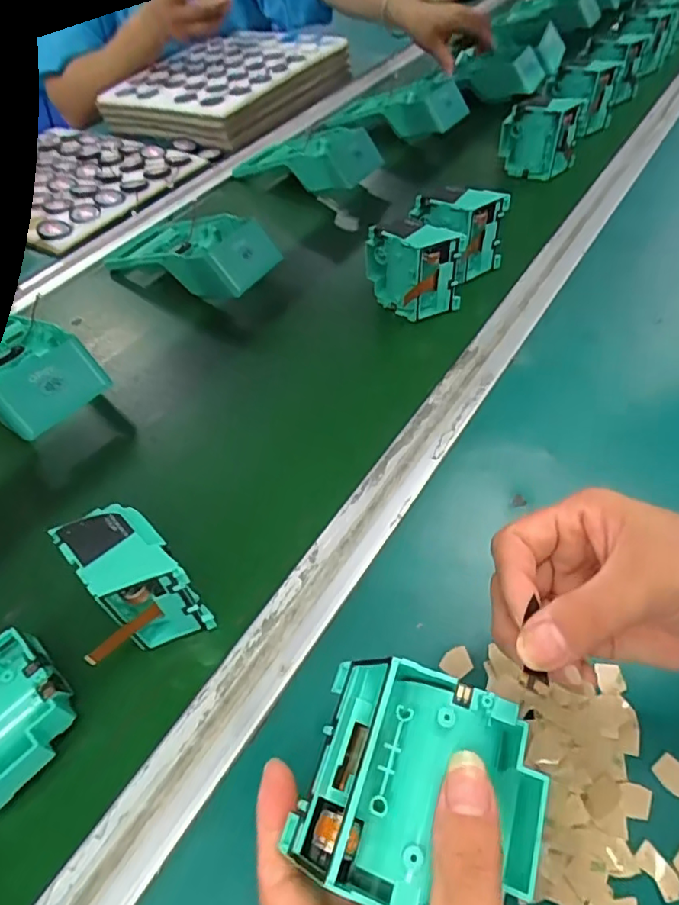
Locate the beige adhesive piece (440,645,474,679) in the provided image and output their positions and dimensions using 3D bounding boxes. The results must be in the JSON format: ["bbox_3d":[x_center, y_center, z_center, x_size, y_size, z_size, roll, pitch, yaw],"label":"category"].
[{"bbox_3d":[0.064,0.113,0.301,0.017,0.004,0.015,-24,52,-14],"label":"beige adhesive piece"}]

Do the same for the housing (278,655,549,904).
[{"bbox_3d":[0.028,0.118,0.197,0.082,0.031,0.071,14,53,17],"label":"housing"}]

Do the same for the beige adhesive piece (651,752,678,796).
[{"bbox_3d":[0.159,0.152,0.262,0.014,0.004,0.017,-39,56,-24],"label":"beige adhesive piece"}]

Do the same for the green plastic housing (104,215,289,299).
[{"bbox_3d":[-0.151,-0.202,0.555,0.192,0.054,0.089,20,54,21],"label":"green plastic housing"}]

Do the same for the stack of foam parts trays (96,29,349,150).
[{"bbox_3d":[-0.158,-0.548,0.823,0.255,0.053,0.298,22,55,23],"label":"stack of foam parts trays"}]

